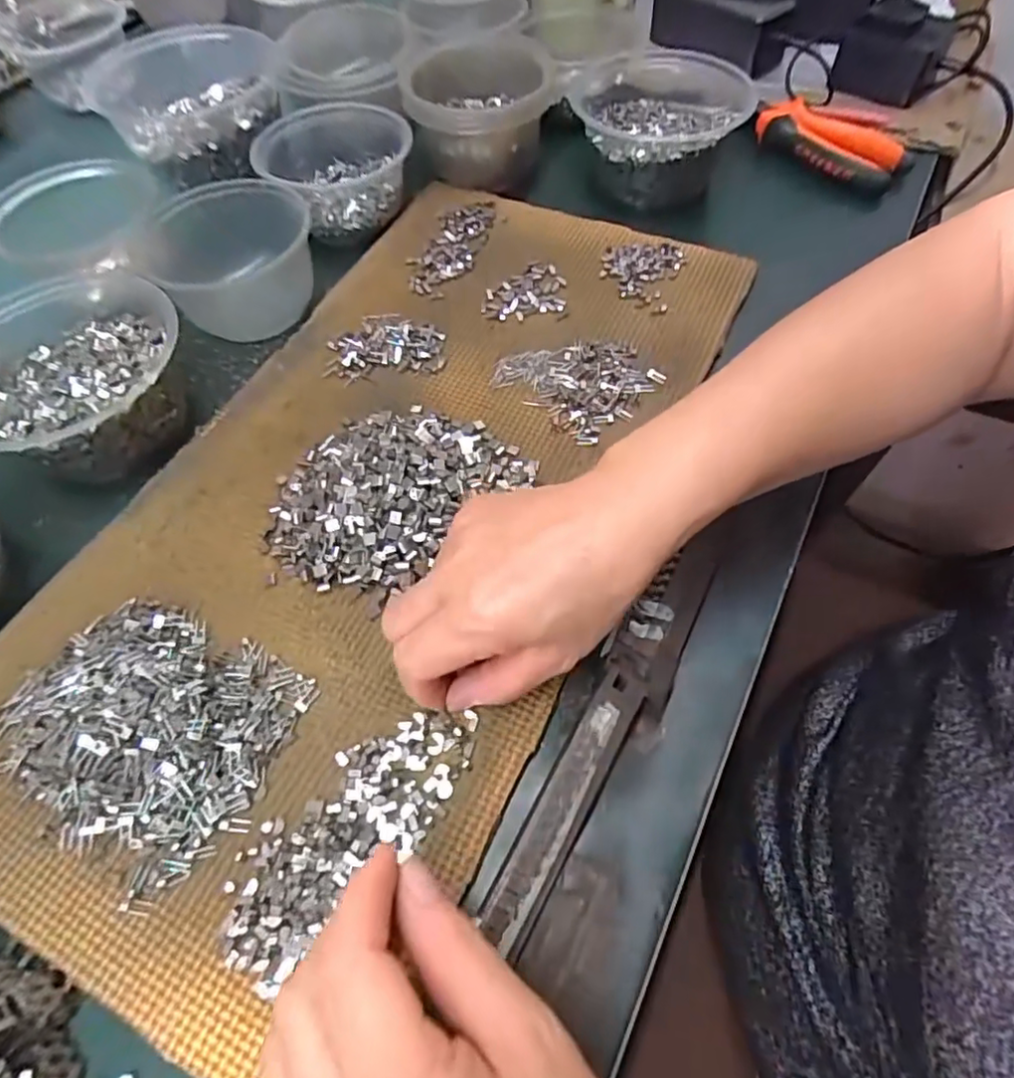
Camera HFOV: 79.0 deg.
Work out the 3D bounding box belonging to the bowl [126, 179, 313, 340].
[{"bbox_3d":[-0.193,-0.199,0.429,0.111,0.050,0.103,-1,60,2],"label":"bowl"}]

